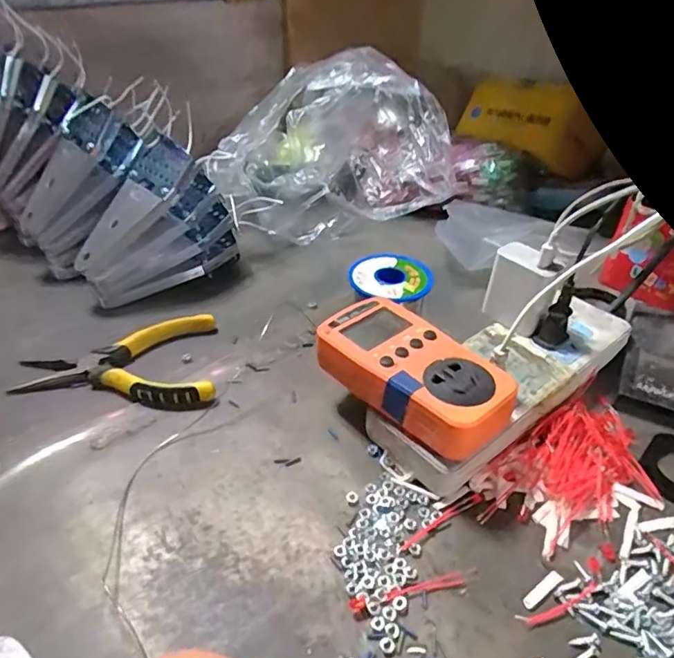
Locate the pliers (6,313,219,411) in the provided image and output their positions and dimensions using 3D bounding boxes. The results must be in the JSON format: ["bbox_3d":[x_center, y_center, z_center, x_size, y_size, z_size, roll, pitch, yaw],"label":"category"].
[{"bbox_3d":[-0.167,0.027,0.409,0.143,0.013,0.095,-6,40,-8],"label":"pliers"}]

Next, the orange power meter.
[{"bbox_3d":[0.048,0.027,0.344,0.064,0.031,0.124,-26,45,-31],"label":"orange power meter"}]

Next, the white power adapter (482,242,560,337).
[{"bbox_3d":[0.140,-0.029,0.407,0.025,0.057,0.047,-18,41,-23],"label":"white power adapter"}]

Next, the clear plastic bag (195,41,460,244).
[{"bbox_3d":[-0.016,-0.208,0.602,0.255,0.149,0.174,-10,41,-12],"label":"clear plastic bag"}]

